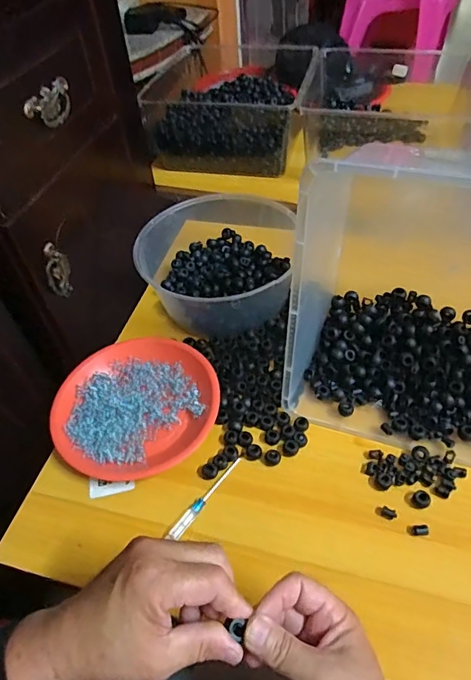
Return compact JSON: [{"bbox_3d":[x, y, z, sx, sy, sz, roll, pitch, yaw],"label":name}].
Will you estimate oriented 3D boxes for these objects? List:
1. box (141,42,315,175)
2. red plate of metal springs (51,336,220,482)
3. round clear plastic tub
[{"bbox_3d":[0.003,-0.491,0.978,0.308,0.145,0.309,10,50,12],"label":"box"},{"bbox_3d":[-0.122,0.077,0.585,0.191,0.029,0.192,-2,49,2],"label":"red plate of metal springs"},{"bbox_3d":[-0.037,-0.114,0.671,0.202,0.092,0.203,-2,49,2],"label":"round clear plastic tub"}]

